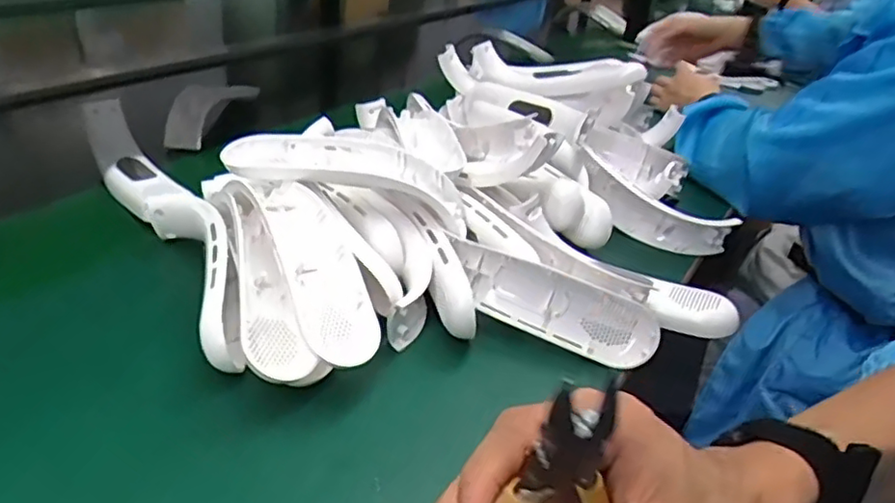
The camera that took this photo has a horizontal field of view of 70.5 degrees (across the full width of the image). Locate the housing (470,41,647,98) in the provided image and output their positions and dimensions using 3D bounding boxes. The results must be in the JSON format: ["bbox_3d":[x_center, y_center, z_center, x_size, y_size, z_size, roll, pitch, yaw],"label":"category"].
[{"bbox_3d":[0.126,-0.219,0.758,0.213,0.042,0.085,18,34,16],"label":"housing"}]

